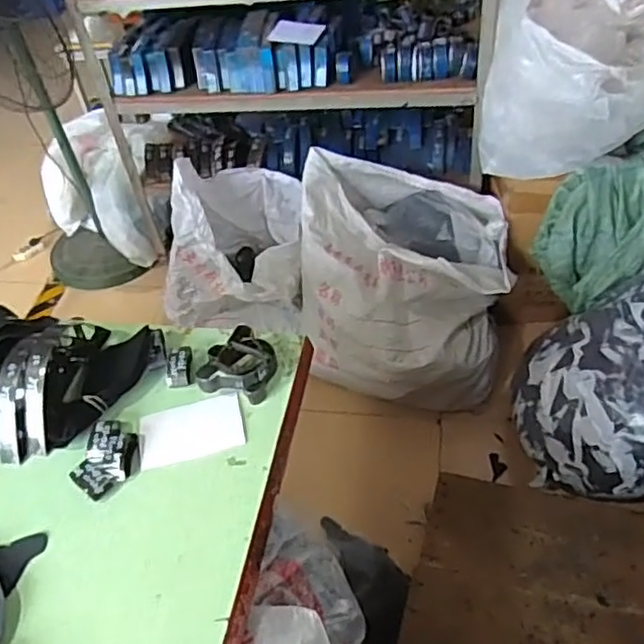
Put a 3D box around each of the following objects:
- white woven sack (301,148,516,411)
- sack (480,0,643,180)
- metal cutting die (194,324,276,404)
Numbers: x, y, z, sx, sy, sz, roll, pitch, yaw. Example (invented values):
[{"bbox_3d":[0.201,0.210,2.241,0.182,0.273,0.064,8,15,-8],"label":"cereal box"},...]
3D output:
[{"bbox_3d":[0.224,-0.108,1.801,0.577,0.464,0.501,9,52,10],"label":"white woven sack"},{"bbox_3d":[0.614,-0.552,1.372,0.477,0.557,0.356,3,51,6],"label":"sack"},{"bbox_3d":[-0.130,0.068,1.011,0.108,0.046,0.123,9,52,10],"label":"metal cutting die"}]

